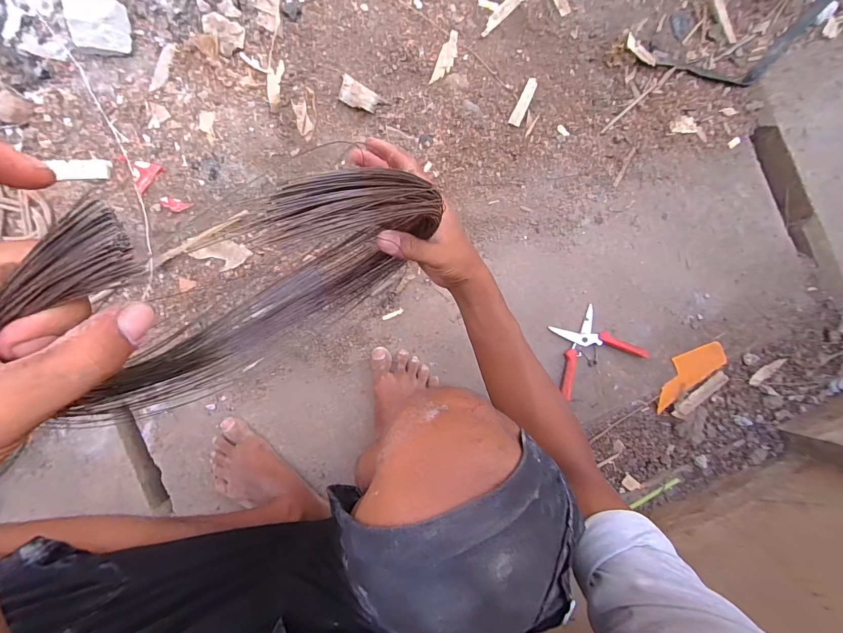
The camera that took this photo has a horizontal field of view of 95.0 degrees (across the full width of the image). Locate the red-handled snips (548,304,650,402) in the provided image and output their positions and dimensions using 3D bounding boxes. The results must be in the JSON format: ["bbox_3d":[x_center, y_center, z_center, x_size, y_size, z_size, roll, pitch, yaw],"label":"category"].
[{"bbox_3d":[0.292,0.053,0.678,0.156,0.024,0.127,-32,91,-4],"label":"red-handled snips"}]

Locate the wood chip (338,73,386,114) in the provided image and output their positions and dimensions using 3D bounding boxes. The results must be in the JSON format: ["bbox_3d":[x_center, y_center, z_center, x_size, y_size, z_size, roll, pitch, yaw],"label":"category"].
[{"bbox_3d":[-0.097,-0.347,0.614,0.065,0.008,0.039,24,84,-28],"label":"wood chip"}]

